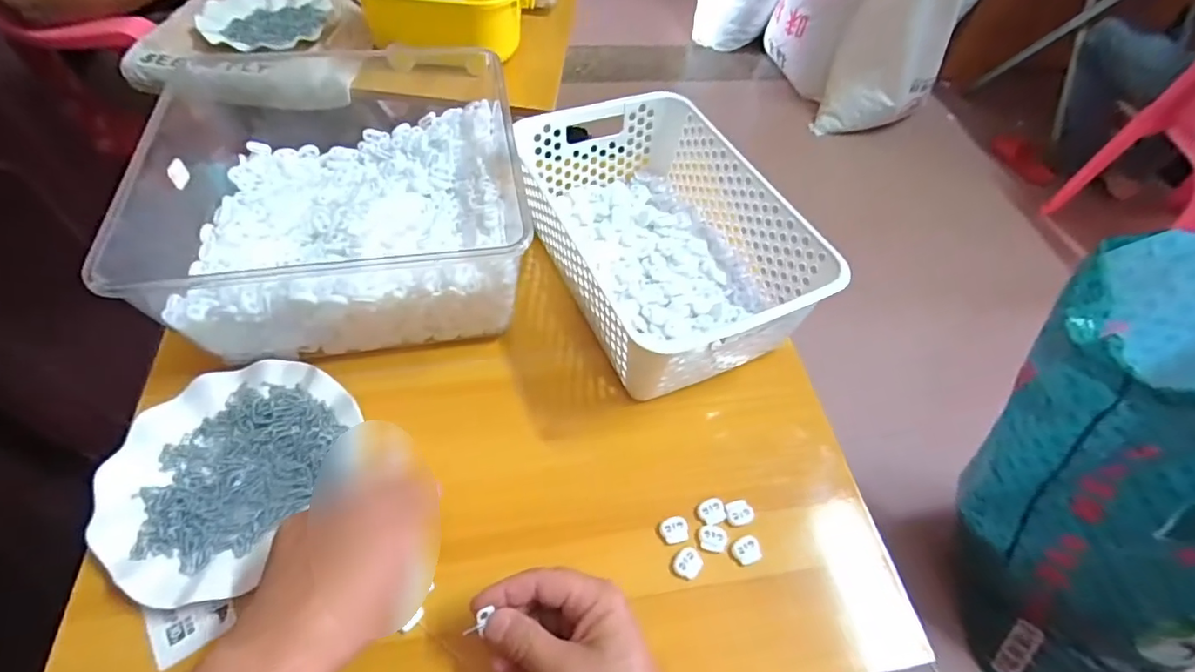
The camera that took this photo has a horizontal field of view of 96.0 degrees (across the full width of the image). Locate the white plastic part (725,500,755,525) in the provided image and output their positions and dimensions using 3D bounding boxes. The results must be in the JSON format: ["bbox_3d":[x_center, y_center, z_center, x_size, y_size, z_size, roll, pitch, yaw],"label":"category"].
[{"bbox_3d":[0.115,0.144,0.437,0.021,0.006,0.020,-9,56,-11],"label":"white plastic part"}]

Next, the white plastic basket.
[{"bbox_3d":[0.061,-0.099,0.542,0.189,0.118,0.297,-20,59,-18],"label":"white plastic basket"}]

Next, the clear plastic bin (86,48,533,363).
[{"bbox_3d":[-0.235,-0.121,0.514,0.318,0.138,0.272,-8,56,-10],"label":"clear plastic bin"}]

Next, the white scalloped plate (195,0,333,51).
[{"bbox_3d":[-0.498,-0.479,0.810,0.170,0.017,0.178,2,54,-3],"label":"white scalloped plate"}]

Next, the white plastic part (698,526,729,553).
[{"bbox_3d":[0.091,0.158,0.421,0.021,0.004,0.019,6,54,-1],"label":"white plastic part"}]

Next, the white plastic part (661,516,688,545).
[{"bbox_3d":[0.061,0.154,0.426,0.022,0.004,0.020,-8,56,-11],"label":"white plastic part"}]

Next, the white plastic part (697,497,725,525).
[{"bbox_3d":[0.093,0.143,0.437,0.022,0.005,0.020,-7,56,-10],"label":"white plastic part"}]

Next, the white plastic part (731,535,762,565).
[{"bbox_3d":[0.116,0.167,0.420,0.020,0.006,0.019,-19,59,-18],"label":"white plastic part"}]

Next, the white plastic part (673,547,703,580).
[{"bbox_3d":[0.070,0.173,0.410,0.019,0.005,0.021,39,60,21],"label":"white plastic part"}]

